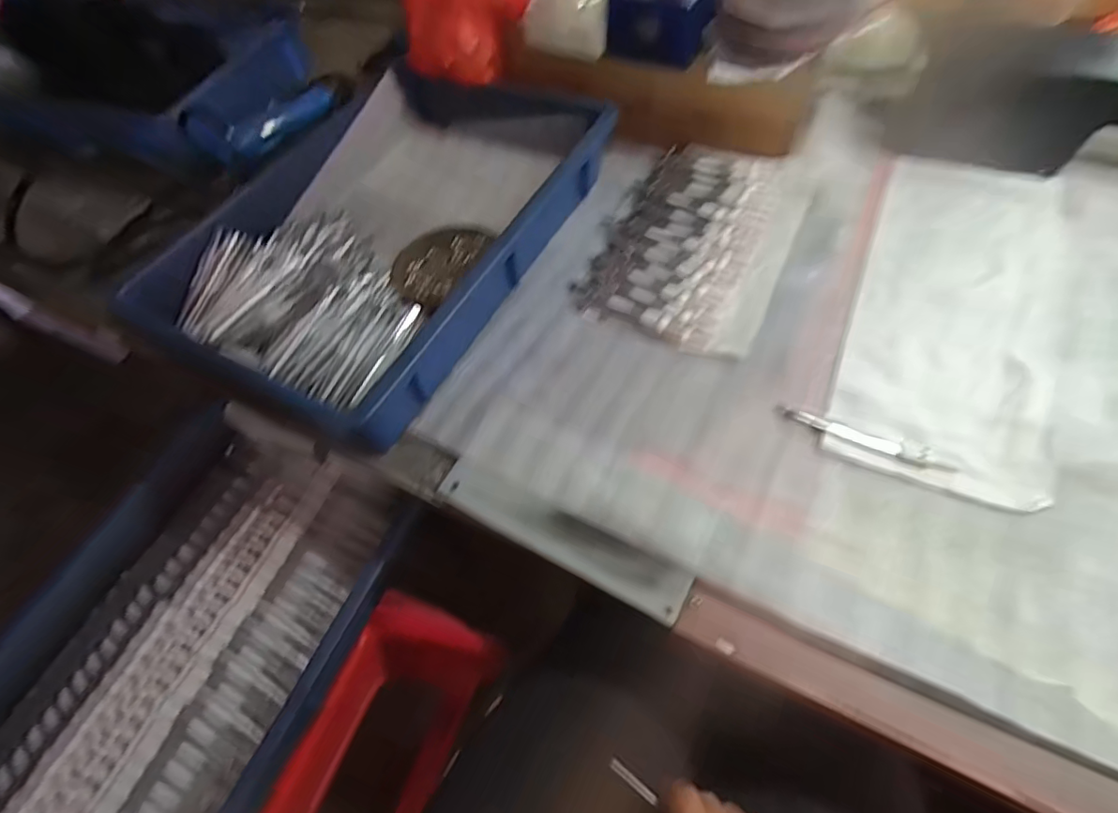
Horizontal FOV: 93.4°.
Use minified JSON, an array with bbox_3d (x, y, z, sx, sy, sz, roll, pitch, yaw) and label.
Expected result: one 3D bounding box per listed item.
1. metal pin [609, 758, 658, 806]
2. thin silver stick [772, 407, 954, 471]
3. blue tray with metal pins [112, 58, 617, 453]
[{"bbox_3d":[0.054,0.268,0.376,0.040,0.005,0.007,39,67,9],"label":"metal pin"},{"bbox_3d":[0.235,0.023,0.408,0.125,0.007,0.017,19,61,15],"label":"thin silver stick"},{"bbox_3d":[-0.165,-0.191,0.533,0.300,0.070,0.426,23,62,17],"label":"blue tray with metal pins"}]

